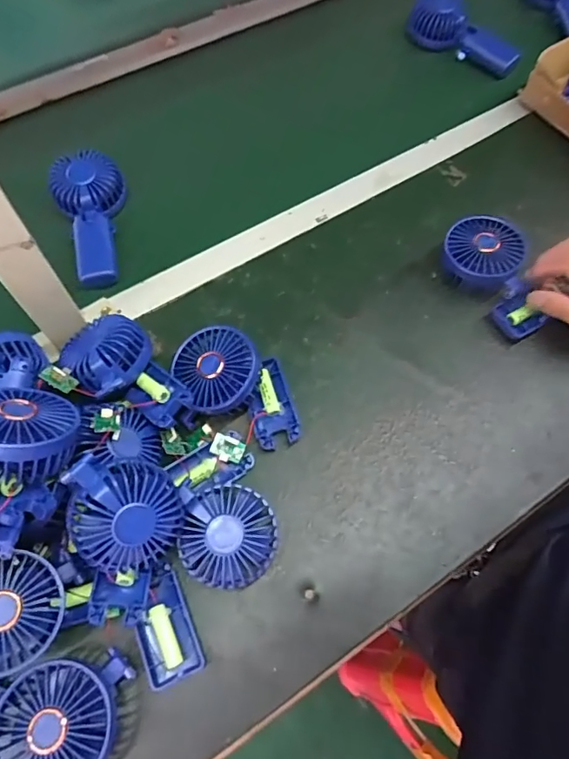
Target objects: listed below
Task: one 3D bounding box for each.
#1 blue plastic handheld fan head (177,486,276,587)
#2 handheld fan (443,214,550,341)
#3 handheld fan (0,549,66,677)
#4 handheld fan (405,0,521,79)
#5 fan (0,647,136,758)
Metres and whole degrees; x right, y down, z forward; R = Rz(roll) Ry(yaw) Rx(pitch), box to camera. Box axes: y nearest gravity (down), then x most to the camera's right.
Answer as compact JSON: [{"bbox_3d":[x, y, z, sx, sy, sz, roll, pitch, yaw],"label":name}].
[{"bbox_3d":[-0.047,0.133,0.439,0.077,0.042,0.083,0,64,0],"label":"blue plastic handheld fan head"},{"bbox_3d":[0.237,-0.117,0.568,0.087,0.037,0.142,-25,67,-12],"label":"handheld fan"},{"bbox_3d":[-0.216,0.178,0.388,0.083,0.037,0.083,11,70,-33],"label":"handheld fan"},{"bbox_3d":[0.280,-0.526,0.787,0.178,0.056,0.058,33,68,1],"label":"handheld fan"},{"bbox_3d":[-0.163,0.255,0.379,0.103,0.035,0.086,-20,66,-10],"label":"fan"}]

